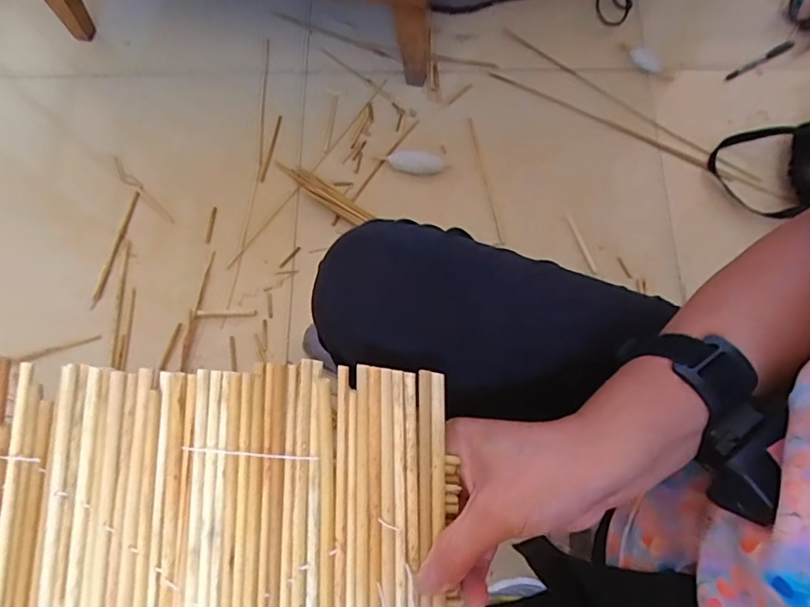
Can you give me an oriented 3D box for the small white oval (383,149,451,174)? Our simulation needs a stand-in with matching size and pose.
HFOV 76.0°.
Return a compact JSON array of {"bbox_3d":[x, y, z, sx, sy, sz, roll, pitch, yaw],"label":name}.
[{"bbox_3d":[0.020,-0.227,0.825,0.098,0.022,0.033,7,73,3],"label":"small white oval"}]

